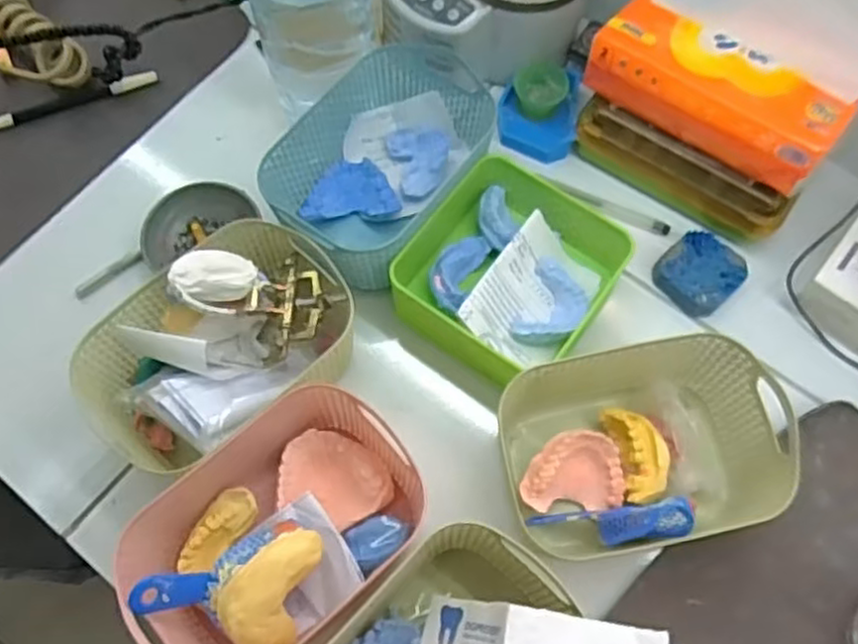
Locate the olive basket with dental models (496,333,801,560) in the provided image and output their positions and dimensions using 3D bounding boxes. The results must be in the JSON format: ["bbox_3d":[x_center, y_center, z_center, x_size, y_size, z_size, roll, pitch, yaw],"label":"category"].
[{"bbox_3d":[0.136,0.078,0.480,0.171,0.069,0.134,-9,68,-4],"label":"olive basket with dental models"}]

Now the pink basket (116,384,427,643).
[{"bbox_3d":[-0.090,0.132,0.457,0.180,0.083,0.131,-40,73,-15],"label":"pink basket"}]

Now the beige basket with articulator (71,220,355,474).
[{"bbox_3d":[-0.142,0.018,0.487,0.180,0.095,0.128,-39,73,-14],"label":"beige basket with articulator"}]

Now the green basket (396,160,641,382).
[{"bbox_3d":[0.057,-0.037,0.528,0.145,0.044,0.147,38,73,14],"label":"green basket"}]

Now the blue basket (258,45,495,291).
[{"bbox_3d":[-0.030,-0.123,0.557,0.118,0.067,0.191,34,72,13],"label":"blue basket"}]

